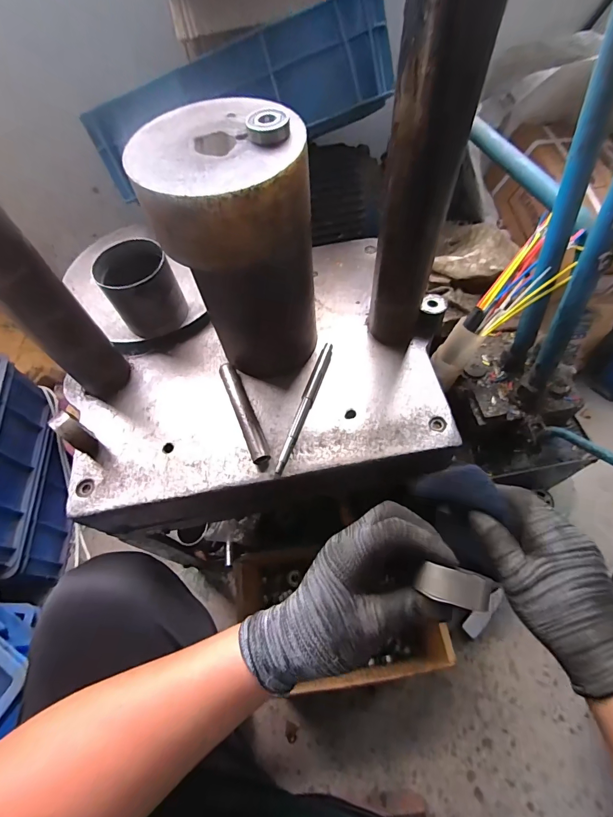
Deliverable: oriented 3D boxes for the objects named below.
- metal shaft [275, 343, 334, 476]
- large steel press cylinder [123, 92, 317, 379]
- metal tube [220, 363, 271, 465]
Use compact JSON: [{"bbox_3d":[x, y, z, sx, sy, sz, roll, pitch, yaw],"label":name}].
[{"bbox_3d":[-0.002,-0.006,0.463,0.014,0.014,0.184,16,63,13],"label":"metal shaft"},{"bbox_3d":[-0.065,-0.150,0.408,0.143,0.260,0.135,-6,60,1],"label":"large steel press cylinder"},{"bbox_3d":[-0.078,0.003,0.462,0.021,0.023,0.142,-22,61,-8],"label":"metal tube"}]

